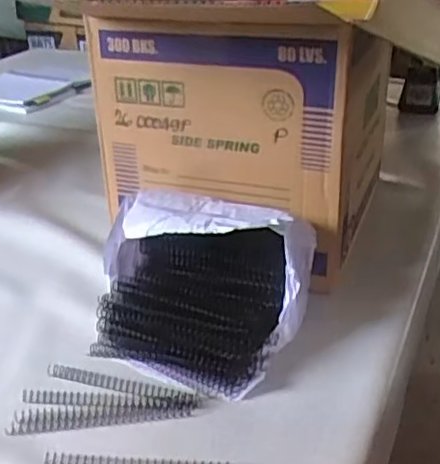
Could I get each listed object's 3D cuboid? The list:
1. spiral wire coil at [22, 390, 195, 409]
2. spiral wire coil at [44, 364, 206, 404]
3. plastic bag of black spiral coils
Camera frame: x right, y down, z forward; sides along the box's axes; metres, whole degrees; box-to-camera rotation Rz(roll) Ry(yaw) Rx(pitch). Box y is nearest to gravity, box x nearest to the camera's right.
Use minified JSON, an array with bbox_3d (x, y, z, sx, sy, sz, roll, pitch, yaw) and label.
[{"bbox_3d":[-0.101,0.151,0.563,0.155,0.011,0.016,2,28,5],"label":"spiral wire coil"},{"bbox_3d":[-0.091,0.141,0.576,0.153,0.008,0.016,8,29,15],"label":"spiral wire coil"},{"bbox_3d":[-0.022,0.047,0.617,0.205,0.138,0.158,11,30,20],"label":"plastic bag of black spiral coils"}]

